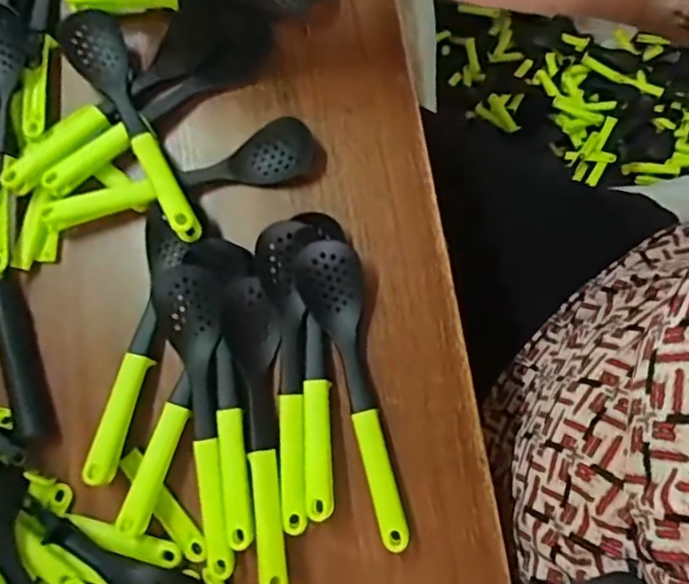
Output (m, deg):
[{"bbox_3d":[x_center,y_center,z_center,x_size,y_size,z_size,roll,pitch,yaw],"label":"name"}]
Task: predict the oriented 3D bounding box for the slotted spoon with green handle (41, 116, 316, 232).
[{"bbox_3d":[-0.103,-0.066,0.368,0.176,0.018,0.046,-22,78,1],"label":"slotted spoon with green handle"}]

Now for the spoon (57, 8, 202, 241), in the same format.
[{"bbox_3d":[-0.136,-0.112,0.365,0.037,0.025,0.181,-29,78,-1],"label":"spoon"}]

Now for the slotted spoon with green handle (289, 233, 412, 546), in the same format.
[{"bbox_3d":[0.005,0.056,0.333,0.039,0.015,0.173,-14,78,3],"label":"slotted spoon with green handle"}]

